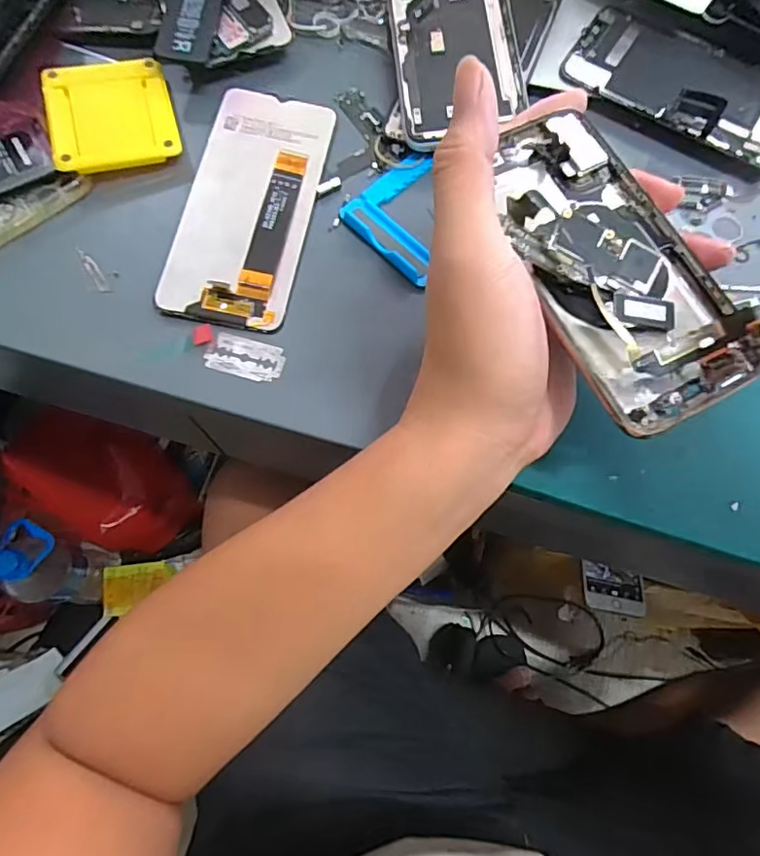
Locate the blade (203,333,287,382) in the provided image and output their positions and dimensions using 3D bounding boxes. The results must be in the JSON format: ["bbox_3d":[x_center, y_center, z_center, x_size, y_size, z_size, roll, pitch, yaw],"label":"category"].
[{"bbox_3d":[-0.071,-0.037,0.297,0.039,0.004,0.022,15,72,4],"label":"blade"}]

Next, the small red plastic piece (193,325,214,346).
[{"bbox_3d":[-0.095,-0.051,0.298,0.010,0.004,0.011,-9,73,-2],"label":"small red plastic piece"}]

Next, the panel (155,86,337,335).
[{"bbox_3d":[-0.074,-0.131,0.321,0.070,0.006,0.155,12,73,-3],"label":"panel"}]

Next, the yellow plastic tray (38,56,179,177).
[{"bbox_3d":[-0.162,-0.191,0.332,0.068,0.012,0.084,-16,72,-6],"label":"yellow plastic tray"}]

